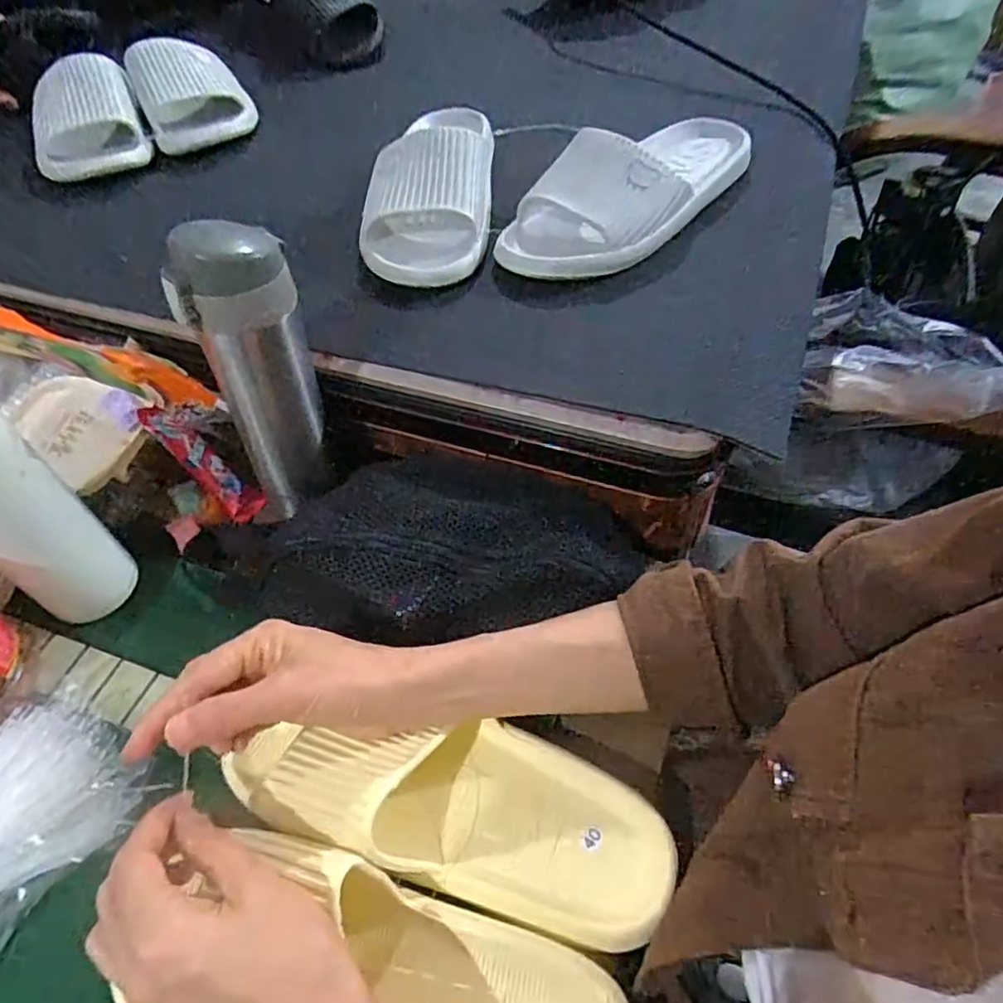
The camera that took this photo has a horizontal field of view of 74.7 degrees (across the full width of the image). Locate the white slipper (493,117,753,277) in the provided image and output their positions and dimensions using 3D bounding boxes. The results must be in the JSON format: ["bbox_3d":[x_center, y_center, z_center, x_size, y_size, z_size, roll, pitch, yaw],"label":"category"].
[{"bbox_3d":[0.113,-0.261,0.527,0.270,0.058,0.098,-34,57,-20],"label":"white slipper"}]

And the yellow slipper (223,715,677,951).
[{"bbox_3d":[-0.026,0.165,0.362,0.230,0.061,0.092,12,53,5],"label":"yellow slipper"}]

